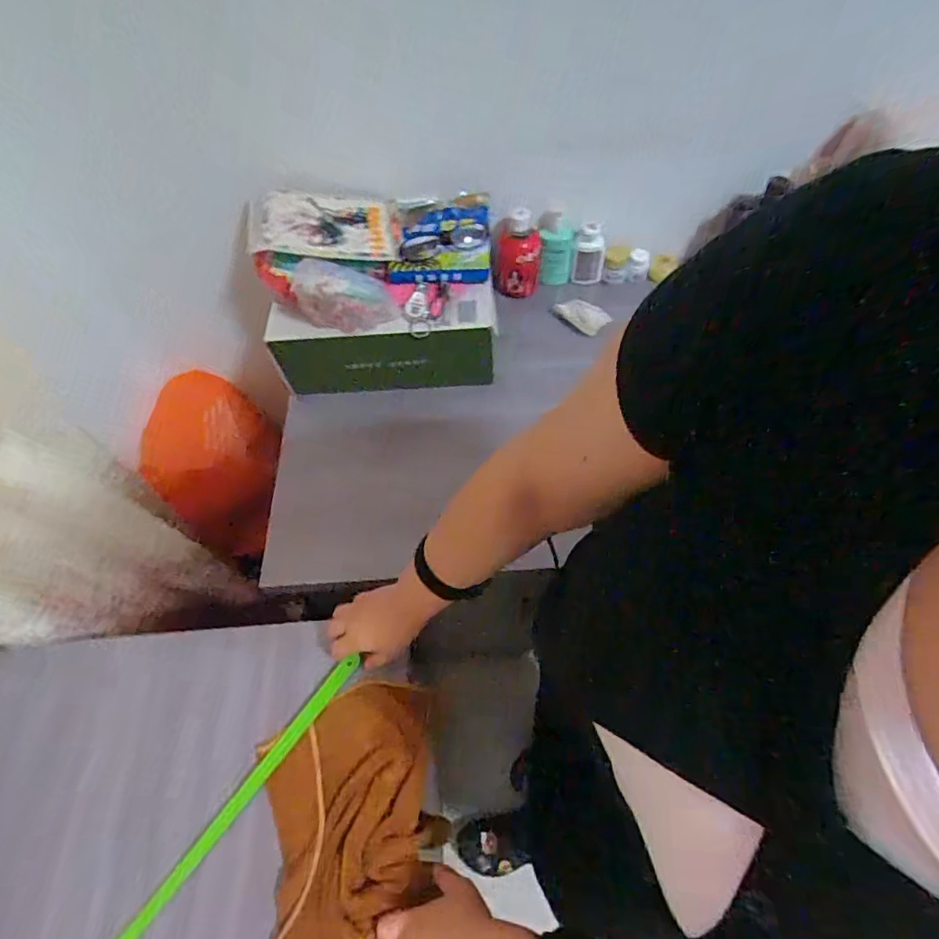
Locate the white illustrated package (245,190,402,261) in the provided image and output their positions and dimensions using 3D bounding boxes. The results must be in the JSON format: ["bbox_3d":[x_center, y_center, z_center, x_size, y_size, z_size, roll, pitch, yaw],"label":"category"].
[{"bbox_3d":[-0.205,-0.346,0.775,0.207,0.026,0.119,1,66,-17],"label":"white illustrated package"}]

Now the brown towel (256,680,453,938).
[{"bbox_3d":[-0.108,0.380,0.537,0.174,0.022,0.297,-14,59,-4],"label":"brown towel"}]

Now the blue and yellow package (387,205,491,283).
[{"bbox_3d":[-0.044,-0.324,0.792,0.148,0.045,0.133,-4,59,2],"label":"blue and yellow package"}]

